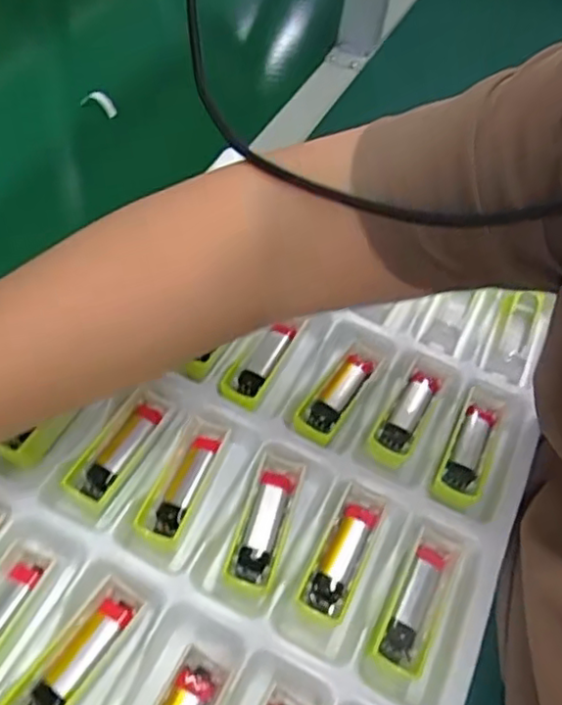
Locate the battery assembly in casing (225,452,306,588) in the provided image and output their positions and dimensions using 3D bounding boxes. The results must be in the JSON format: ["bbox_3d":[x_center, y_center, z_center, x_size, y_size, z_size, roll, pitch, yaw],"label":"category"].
[{"bbox_3d":[-0.009,0.097,0.380,0.025,0.014,0.077,17,54,4],"label":"battery assembly in casing"}]

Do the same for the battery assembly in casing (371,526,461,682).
[{"bbox_3d":[0.077,0.137,0.363,0.025,0.014,0.082,28,56,12],"label":"battery assembly in casing"}]

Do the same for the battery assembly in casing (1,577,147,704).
[{"bbox_3d":[-0.102,0.154,0.329,0.024,0.018,0.077,31,56,14],"label":"battery assembly in casing"}]

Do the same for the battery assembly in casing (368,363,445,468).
[{"bbox_3d":[0.085,0.040,0.432,0.024,0.009,0.083,32,56,15],"label":"battery assembly in casing"}]

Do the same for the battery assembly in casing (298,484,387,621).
[{"bbox_3d":[0.035,0.115,0.377,0.026,0.011,0.077,26,55,11],"label":"battery assembly in casing"}]

